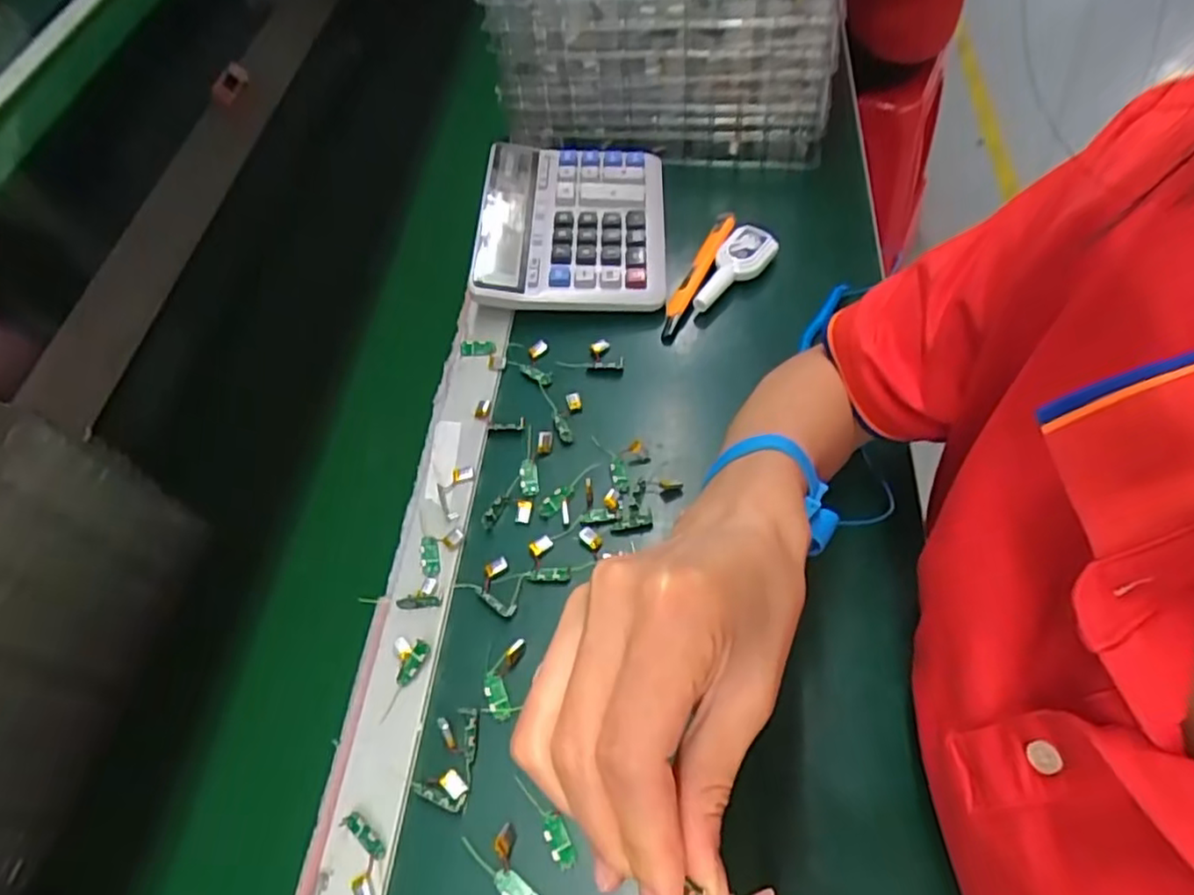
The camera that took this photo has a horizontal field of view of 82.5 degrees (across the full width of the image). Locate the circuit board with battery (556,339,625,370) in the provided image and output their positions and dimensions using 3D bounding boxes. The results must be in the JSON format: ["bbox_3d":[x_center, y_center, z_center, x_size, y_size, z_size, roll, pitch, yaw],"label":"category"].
[{"bbox_3d":[-0.004,-0.074,0.533,0.052,0.006,0.027,3,58,7],"label":"circuit board with battery"}]

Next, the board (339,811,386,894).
[{"bbox_3d":[-0.126,0.223,0.370,0.020,0.006,0.047,-21,58,-8],"label":"board"}]

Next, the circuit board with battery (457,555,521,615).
[{"bbox_3d":[-0.065,0.092,0.440,0.034,0.004,0.039,-39,62,-19],"label":"circuit board with battery"}]

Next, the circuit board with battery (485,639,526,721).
[{"bbox_3d":[-0.056,0.138,0.408,0.021,0.007,0.045,0,58,7],"label":"circuit board with battery"}]

